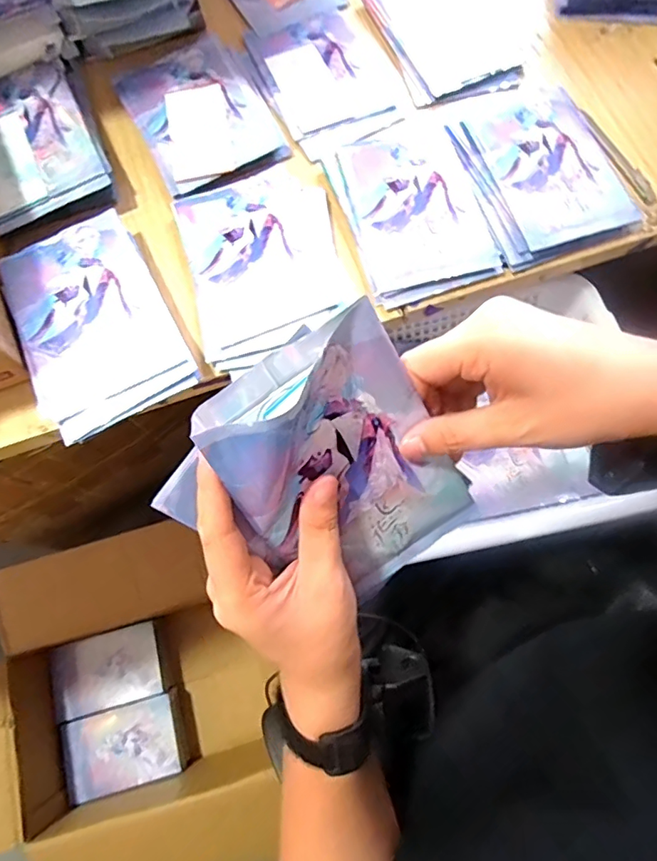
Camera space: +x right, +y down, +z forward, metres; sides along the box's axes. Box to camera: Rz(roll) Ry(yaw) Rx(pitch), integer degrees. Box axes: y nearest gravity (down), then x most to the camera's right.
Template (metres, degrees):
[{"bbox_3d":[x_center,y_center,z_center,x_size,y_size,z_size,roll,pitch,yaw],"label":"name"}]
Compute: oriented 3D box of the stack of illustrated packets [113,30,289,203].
[{"bbox_3d":[-0.136,-0.339,0.543,0.133,0.016,0.187,-28,74,-8],"label":"stack of illustrated packets"}]

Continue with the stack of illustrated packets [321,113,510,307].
[{"bbox_3d":[0.079,-0.225,0.501,0.129,0.013,0.198,-18,73,-5],"label":"stack of illustrated packets"}]

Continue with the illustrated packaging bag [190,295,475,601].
[{"bbox_3d":[0.011,0.023,0.282,0.112,0.175,0.030,-39,37,-8],"label":"illustrated packaging bag"}]

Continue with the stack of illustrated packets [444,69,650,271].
[{"bbox_3d":[0.213,-0.272,0.510,0.160,0.026,0.205,-19,73,-5],"label":"stack of illustrated packets"}]

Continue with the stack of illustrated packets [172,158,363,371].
[{"bbox_3d":[-0.061,-0.165,0.487,0.145,0.011,0.194,-16,73,-4],"label":"stack of illustrated packets"}]

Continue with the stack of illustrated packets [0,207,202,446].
[{"bbox_3d":[-0.210,-0.096,0.458,0.125,0.026,0.194,-27,74,-7],"label":"stack of illustrated packets"}]

